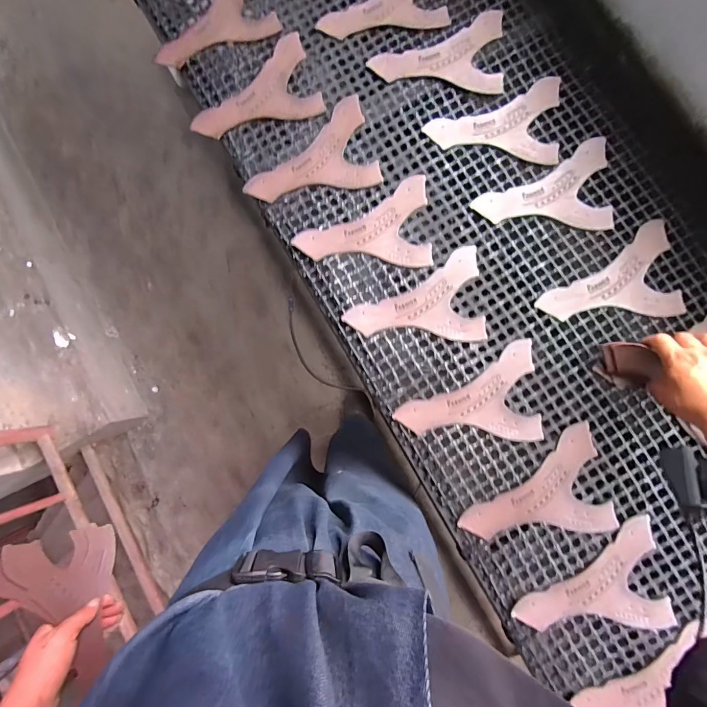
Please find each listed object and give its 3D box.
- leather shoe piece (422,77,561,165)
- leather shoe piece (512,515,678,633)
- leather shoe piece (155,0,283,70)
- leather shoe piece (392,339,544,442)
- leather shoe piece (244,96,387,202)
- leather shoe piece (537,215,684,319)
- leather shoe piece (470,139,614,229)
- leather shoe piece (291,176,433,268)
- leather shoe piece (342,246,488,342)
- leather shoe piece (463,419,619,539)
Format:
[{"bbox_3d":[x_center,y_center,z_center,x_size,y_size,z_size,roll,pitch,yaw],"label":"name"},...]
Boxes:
[{"bbox_3d":[0.217,-0.365,0.599,0.201,0.009,0.131,2,86,4],"label":"leather shoe piece"},{"bbox_3d":[0.346,0.339,0.526,0.218,0.007,0.127,-35,84,0],"label":"leather shoe piece"},{"bbox_3d":[-0.233,-0.538,0.611,0.193,0.015,0.133,-27,84,1],"label":"leather shoe piece"},{"bbox_3d":[0.166,0.060,0.560,0.200,0.006,0.138,-4,83,3],"label":"leather shoe piece"},{"bbox_3d":[-0.070,-0.305,0.592,0.200,0.016,0.136,-18,84,2],"label":"leather shoe piece"},{"bbox_3d":[0.374,-0.107,0.569,0.200,0.005,0.135,-13,86,5],"label":"leather shoe piece"},{"bbox_3d":[0.287,-0.251,0.587,0.199,0.005,0.133,-4,87,4],"label":"leather shoe piece"},{"bbox_3d":[0.015,-0.197,0.589,0.202,0.006,0.136,-4,83,-1],"label":"leather shoe piece"},{"bbox_3d":[0.091,-0.083,0.576,0.200,0.007,0.137,-4,83,1],"label":"leather shoe piece"},{"bbox_3d":[0.249,0.193,0.540,0.202,0.005,0.141,-14,82,5],"label":"leather shoe piece"}]

